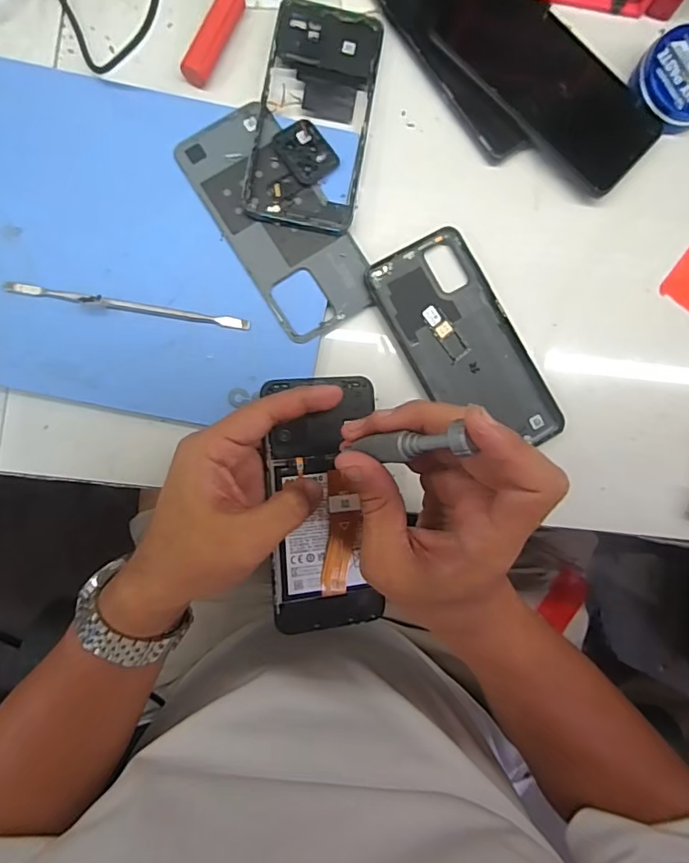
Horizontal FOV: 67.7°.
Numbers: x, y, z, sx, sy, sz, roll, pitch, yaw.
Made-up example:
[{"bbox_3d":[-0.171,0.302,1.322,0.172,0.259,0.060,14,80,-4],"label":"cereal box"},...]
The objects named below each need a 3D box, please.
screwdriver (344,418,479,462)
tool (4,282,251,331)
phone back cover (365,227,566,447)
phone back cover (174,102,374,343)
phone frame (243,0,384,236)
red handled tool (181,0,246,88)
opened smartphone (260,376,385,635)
[{"bbox_3d":[0.031,0.008,0.255,0.012,0.070,0.013,-1,85,-45],"label":"screwdriver"},{"bbox_3d":[-0.143,-0.083,0.337,0.158,0.010,0.008,9,86,-2],"label":"tool"},{"bbox_3d":[0.084,-0.058,0.358,0.075,0.007,0.161,-30,88,-4],"label":"phone back cover"},{"bbox_3d":[-0.046,-0.144,0.350,0.074,0.010,0.162,-32,89,-4],"label":"phone back cover"},{"bbox_3d":[-0.020,-0.221,0.355,0.075,0.010,0.167,8,86,-2],"label":"phone frame"},{"bbox_3d":[-0.085,-0.290,0.360,0.021,0.016,0.101,23,86,-1],"label":"red handled tool"},{"bbox_3d":[-0.013,0.047,0.328,0.067,0.016,0.160,-2,93,-3],"label":"opened smartphone"}]

